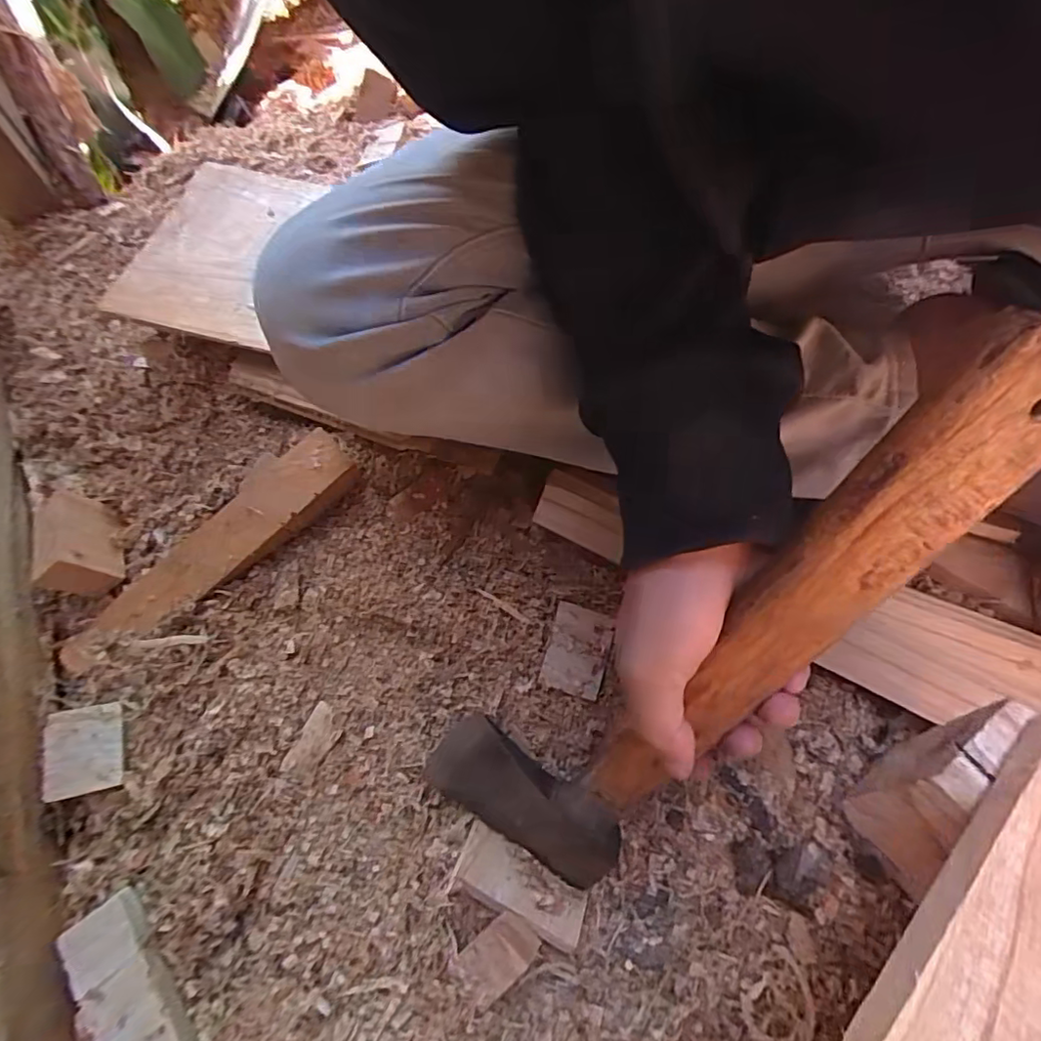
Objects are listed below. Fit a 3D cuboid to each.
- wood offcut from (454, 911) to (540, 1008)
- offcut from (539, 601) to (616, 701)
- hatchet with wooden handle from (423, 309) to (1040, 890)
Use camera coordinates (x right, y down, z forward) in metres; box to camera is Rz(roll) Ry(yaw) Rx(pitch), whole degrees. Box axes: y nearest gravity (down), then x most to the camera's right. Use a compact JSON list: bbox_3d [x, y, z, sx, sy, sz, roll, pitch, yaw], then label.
[{"bbox_3d":[-0.011,0.218,0.296,0.041,0.014,0.025,-40,70,-13],"label":"wood offcut"},{"bbox_3d":[0.036,0.081,0.372,0.037,0.006,0.053,14,68,9],"label":"offcut"},{"bbox_3d":[0.076,0.060,0.249,0.090,0.038,0.320,52,121,21],"label":"hatchet with wooden handle"}]

